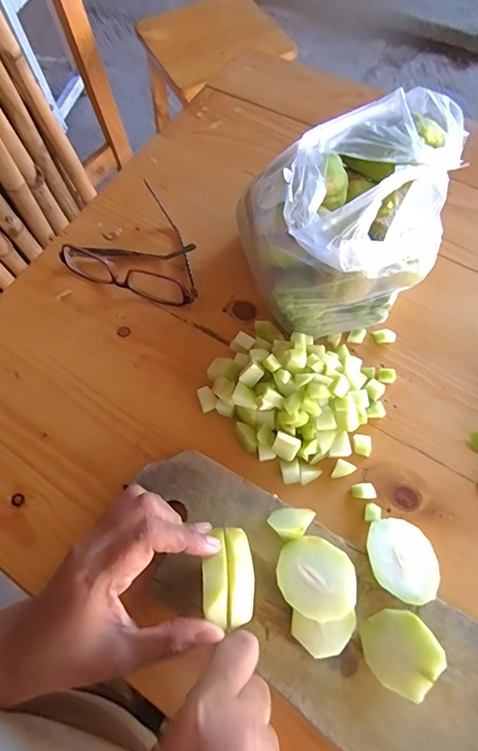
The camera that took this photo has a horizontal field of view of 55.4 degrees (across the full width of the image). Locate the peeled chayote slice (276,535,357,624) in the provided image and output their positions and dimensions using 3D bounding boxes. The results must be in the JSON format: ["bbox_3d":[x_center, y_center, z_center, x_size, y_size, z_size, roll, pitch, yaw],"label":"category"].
[{"bbox_3d":[0.049,0.126,0.284,0.044,0.006,0.050,-37,69,-13],"label":"peeled chayote slice"}]

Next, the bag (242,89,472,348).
[{"bbox_3d":[0.099,-0.117,0.349,0.174,0.134,0.126,-21,67,-6],"label":"bag"}]

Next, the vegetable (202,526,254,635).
[{"bbox_3d":[-0.006,0.116,0.265,0.028,0.017,0.053,-4,66,1],"label":"vegetable"}]

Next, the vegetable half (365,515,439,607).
[{"bbox_3d":[0.108,0.123,0.302,0.043,0.012,0.053,-1,52,-8],"label":"vegetable half"}]

